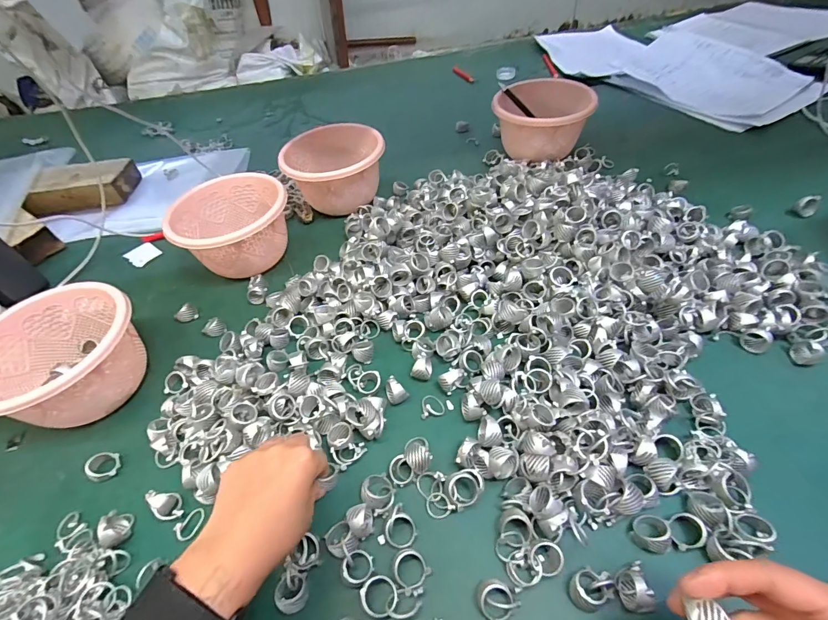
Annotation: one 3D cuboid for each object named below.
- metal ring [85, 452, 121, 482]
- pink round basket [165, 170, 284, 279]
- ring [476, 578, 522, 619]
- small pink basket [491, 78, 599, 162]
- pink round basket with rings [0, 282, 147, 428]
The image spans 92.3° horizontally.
[{"bbox_3d":[-0.284,0.143,0.364,0.025,0.014,0.025,-4,49,5],"label":"metal ring"},{"bbox_3d":[-0.231,-0.107,0.521,0.144,0.079,0.127,-18,50,-7],"label":"pink round basket"},{"bbox_3d":[0.055,0.194,0.267,0.023,0.016,0.026,-31,52,-18],"label":"ring"},{"bbox_3d":[0.200,-0.301,0.630,0.146,0.092,0.138,5,51,12],"label":"small pink basket"},{"bbox_3d":[-0.345,0.049,0.400,0.132,0.082,0.129,-4,49,5],"label":"pink round basket with rings"}]

